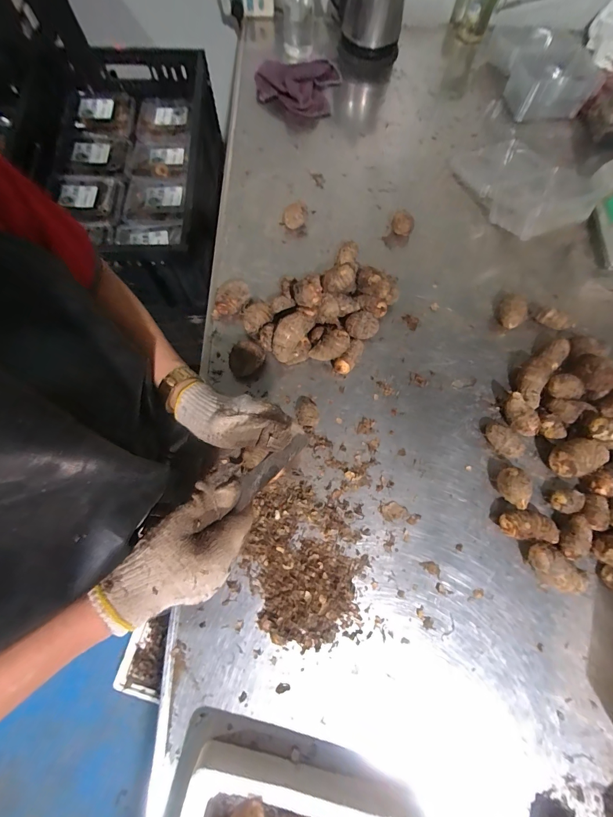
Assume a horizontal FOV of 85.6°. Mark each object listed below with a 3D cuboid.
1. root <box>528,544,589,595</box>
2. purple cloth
[{"bbox_3d":[0.365,0.237,0.488,0.077,0.044,0.042,38,77,9],"label":"root"},{"bbox_3d":[-0.023,-0.786,0.805,0.190,0.062,0.167,13,74,3],"label":"purple cloth"}]

